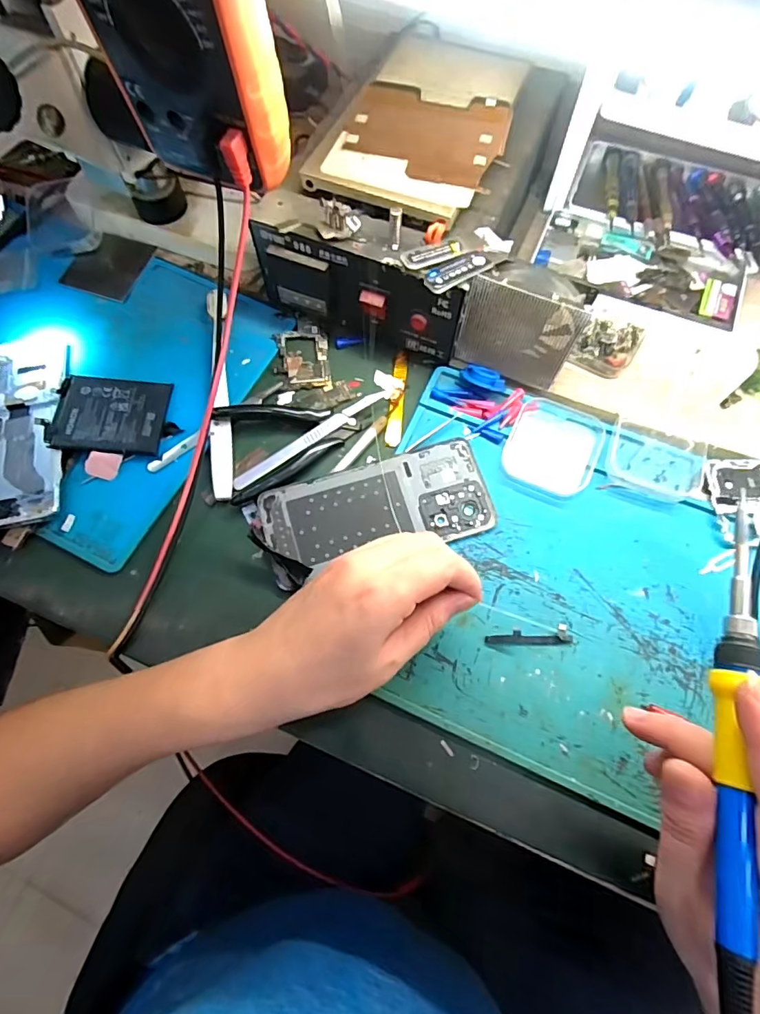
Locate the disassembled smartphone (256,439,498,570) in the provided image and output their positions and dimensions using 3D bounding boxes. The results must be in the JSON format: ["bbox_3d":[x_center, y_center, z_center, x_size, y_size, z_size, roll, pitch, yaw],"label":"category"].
[{"bbox_3d":[-0.002,0.001,0.344,0.158,0.010,0.067,-15,69,-5],"label":"disassembled smartphone"}]

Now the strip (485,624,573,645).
[{"bbox_3d":[0.096,0.082,0.311,0.054,0.008,0.011,-3,69,0],"label":"strip"}]

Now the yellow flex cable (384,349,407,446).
[{"bbox_3d":[0.014,-0.086,0.385,0.012,0.004,0.086,6,69,3],"label":"yellow flex cable"}]

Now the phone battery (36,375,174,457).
[{"bbox_3d":[-0.206,-0.070,0.370,0.082,0.007,0.064,3,67,-8],"label":"phone battery"}]

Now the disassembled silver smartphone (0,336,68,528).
[{"bbox_3d":[-0.276,-0.064,0.369,0.069,0.014,0.168,-11,69,-3],"label":"disassembled silver smartphone"}]

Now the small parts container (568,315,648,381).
[{"bbox_3d":[0.188,-0.135,0.402,0.046,0.023,0.050,32,72,12],"label":"small parts container"}]

